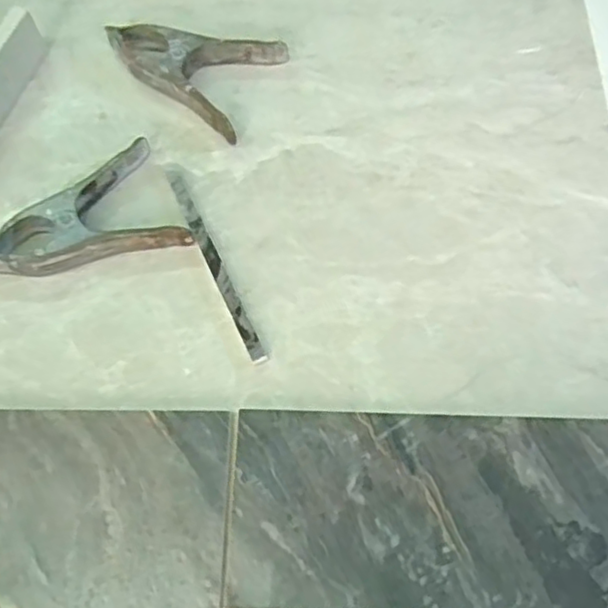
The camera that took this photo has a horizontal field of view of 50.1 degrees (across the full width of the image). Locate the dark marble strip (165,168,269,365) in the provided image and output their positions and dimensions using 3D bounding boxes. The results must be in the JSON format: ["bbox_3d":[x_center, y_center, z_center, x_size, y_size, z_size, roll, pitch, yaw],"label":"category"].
[{"bbox_3d":[-0.073,-0.036,0.527,0.013,0.008,0.189,-24,68,-9],"label":"dark marble strip"}]

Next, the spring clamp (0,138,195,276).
[{"bbox_3d":[-0.185,-0.072,0.534,0.157,0.025,0.100,-18,67,-7],"label":"spring clamp"}]

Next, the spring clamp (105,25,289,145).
[{"bbox_3d":[-0.097,-0.228,0.600,0.154,0.026,0.105,33,71,14],"label":"spring clamp"}]

